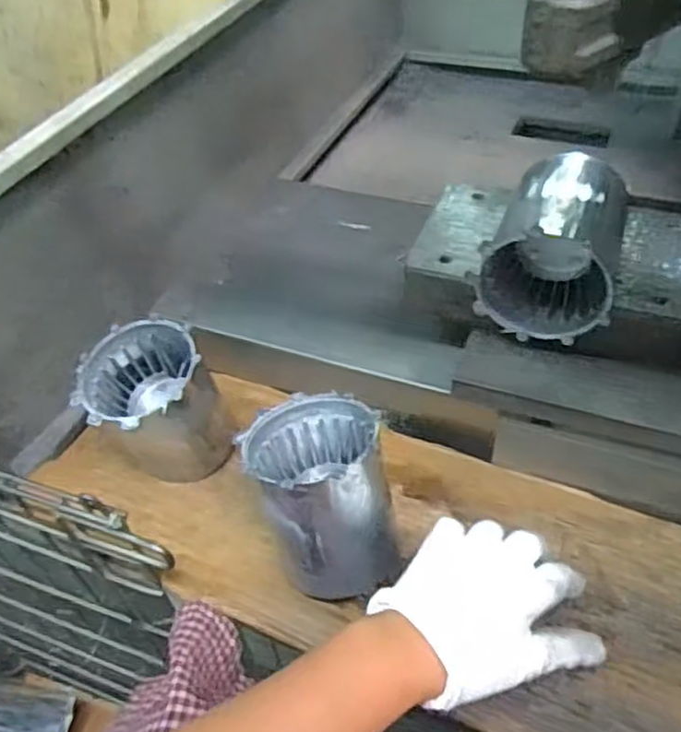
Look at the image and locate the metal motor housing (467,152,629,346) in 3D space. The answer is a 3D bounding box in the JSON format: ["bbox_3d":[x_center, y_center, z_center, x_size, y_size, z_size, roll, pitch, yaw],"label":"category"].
[{"bbox_3d":[0.160,-0.095,0.524,0.094,0.093,0.118,11,49,16],"label":"metal motor housing"}]

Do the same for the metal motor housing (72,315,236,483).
[{"bbox_3d":[-0.149,0.036,0.571,0.101,0.116,0.093,-3,47,3],"label":"metal motor housing"}]

